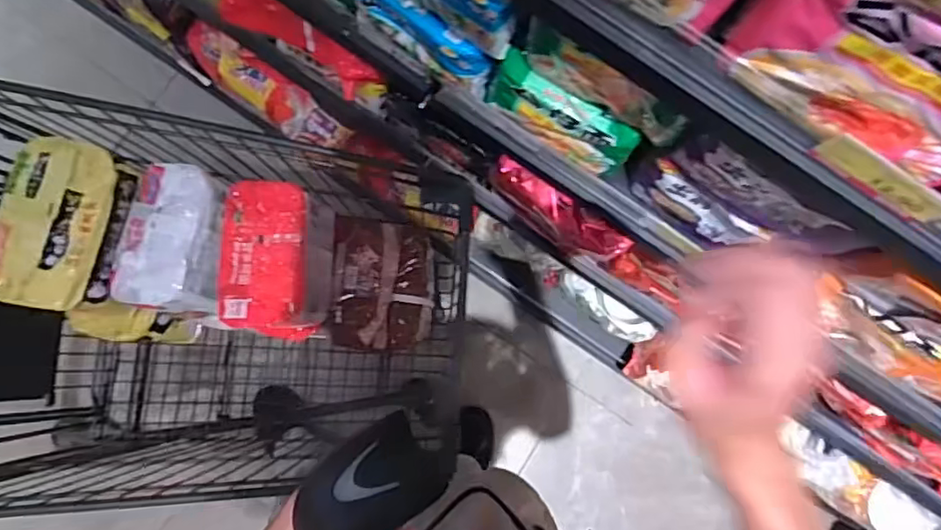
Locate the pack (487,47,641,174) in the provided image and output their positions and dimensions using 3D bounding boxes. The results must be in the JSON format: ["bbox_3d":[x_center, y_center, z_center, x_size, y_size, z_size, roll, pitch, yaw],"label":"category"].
[{"bbox_3d":[0.094,-0.150,0.649,0.160,0.107,0.024,32,81,-1],"label":"pack"}]

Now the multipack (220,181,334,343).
[{"bbox_3d":[-0.250,-0.004,0.808,0.124,0.096,0.191,0,83,-6],"label":"multipack"}]

